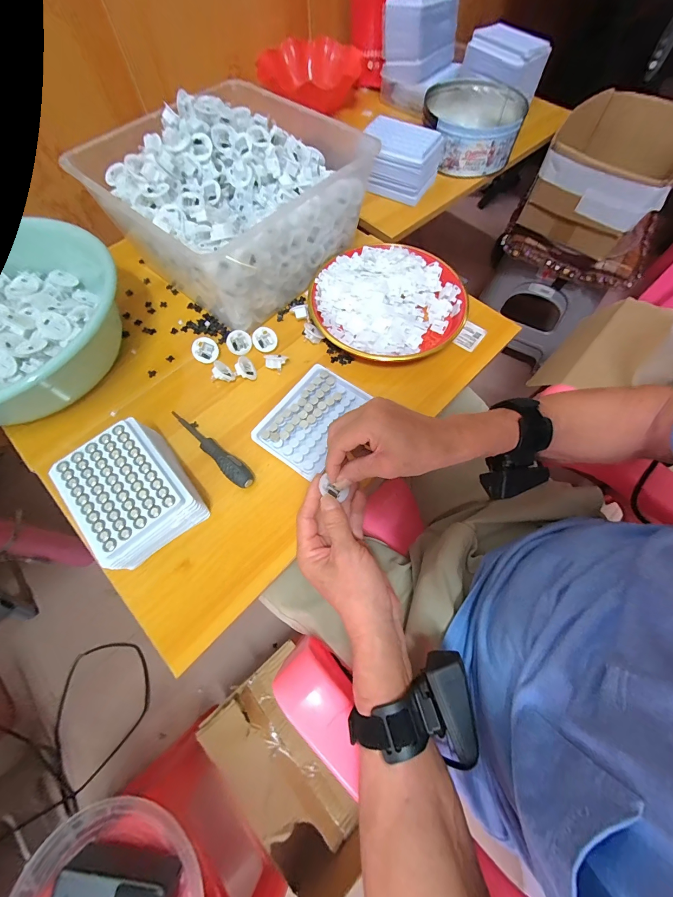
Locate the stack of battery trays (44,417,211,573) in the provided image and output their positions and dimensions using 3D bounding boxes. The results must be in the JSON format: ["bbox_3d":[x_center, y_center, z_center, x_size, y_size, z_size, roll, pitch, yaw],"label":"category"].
[{"bbox_3d":[-0.215,0.047,0.351,0.097,0.058,0.129,-37,71,-15],"label":"stack of battery trays"}]

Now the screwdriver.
[{"bbox_3d":[-0.149,-0.005,0.394,0.023,0.019,0.142,-42,72,-16],"label":"screwdriver"}]

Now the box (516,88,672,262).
[{"bbox_3d":[0.547,-0.549,0.672,0.238,0.178,0.210,33,70,14],"label":"box"}]

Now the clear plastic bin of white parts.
[{"bbox_3d":[-0.142,-0.349,0.474,0.268,0.141,0.305,42,73,17],"label":"clear plastic bin of white parts"}]

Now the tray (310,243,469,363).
[{"bbox_3d":[0.070,-0.214,0.478,0.211,0.034,0.200,0,66,0],"label":"tray"}]

